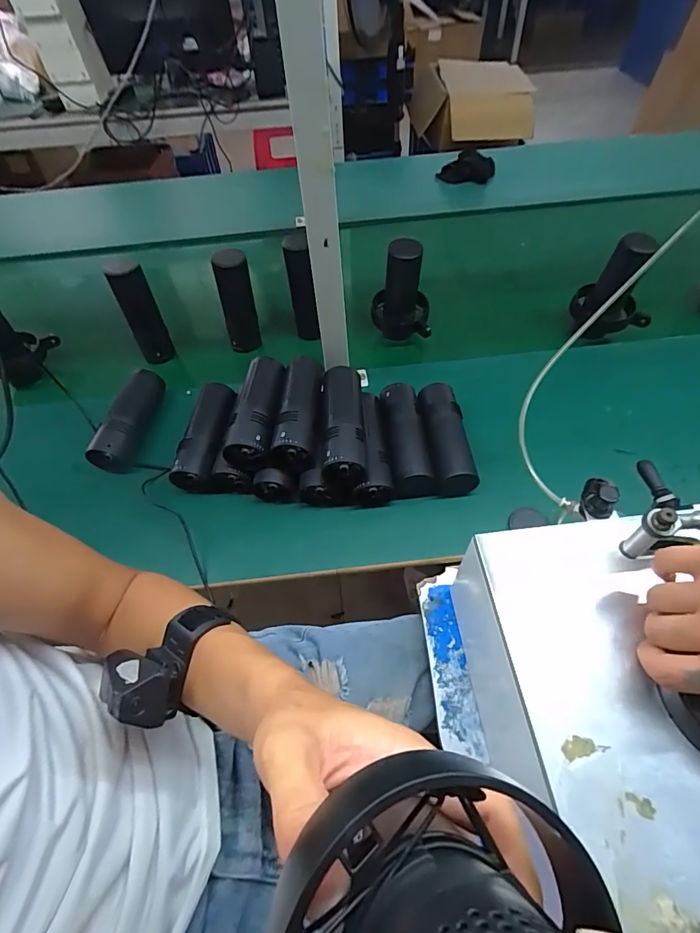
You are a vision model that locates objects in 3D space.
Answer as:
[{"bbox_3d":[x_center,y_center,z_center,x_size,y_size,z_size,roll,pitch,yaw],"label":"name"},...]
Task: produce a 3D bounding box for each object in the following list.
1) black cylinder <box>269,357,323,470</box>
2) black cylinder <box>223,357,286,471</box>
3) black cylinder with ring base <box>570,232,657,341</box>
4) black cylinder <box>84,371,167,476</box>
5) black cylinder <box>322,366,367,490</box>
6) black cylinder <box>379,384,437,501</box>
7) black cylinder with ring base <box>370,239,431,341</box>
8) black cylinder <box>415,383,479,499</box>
[{"bbox_3d":[-0.070,-0.077,0.588,0.060,0.057,0.165,-1,56,3],"label":"black cylinder"},{"bbox_3d":[-0.125,-0.081,0.591,0.064,0.046,0.167,-1,56,3],"label":"black cylinder"},{"bbox_3d":[0.442,-0.291,0.710,0.106,0.152,0.090,-4,56,1],"label":"black cylinder with ring base"},{"bbox_3d":[-0.330,-0.073,0.656,0.060,0.059,0.170,3,57,6],"label":"black cylinder"},{"bbox_3d":[-0.009,-0.058,0.579,0.055,0.064,0.166,-3,56,1],"label":"black cylinder"},{"bbox_3d":[0.076,-0.039,0.607,0.055,0.059,0.166,-6,56,0],"label":"black cylinder"},{"bbox_3d":[0.087,-0.293,0.714,0.097,0.165,0.079,7,57,8],"label":"black cylinder with ring base"},{"bbox_3d":[0.129,-0.040,0.605,0.057,0.053,0.160,-6,56,0],"label":"black cylinder"}]

